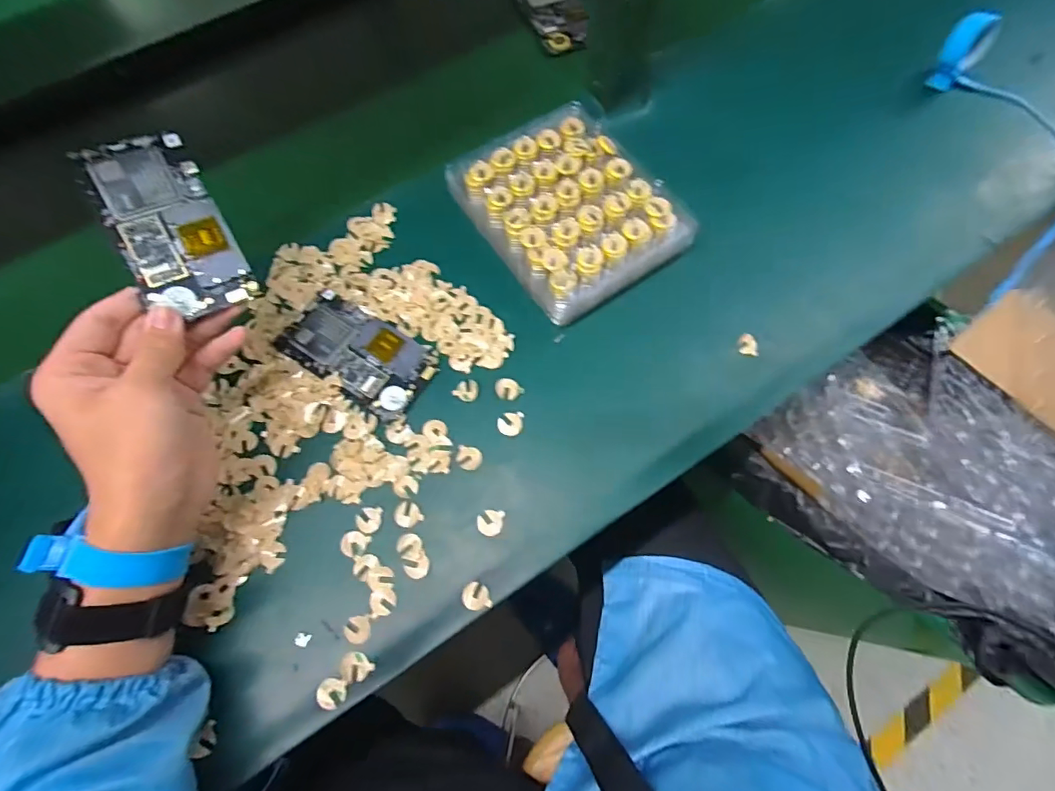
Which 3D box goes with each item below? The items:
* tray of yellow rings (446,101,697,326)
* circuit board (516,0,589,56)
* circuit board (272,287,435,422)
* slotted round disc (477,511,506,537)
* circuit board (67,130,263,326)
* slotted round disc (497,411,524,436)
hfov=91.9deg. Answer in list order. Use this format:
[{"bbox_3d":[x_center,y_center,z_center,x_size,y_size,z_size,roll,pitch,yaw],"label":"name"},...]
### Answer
[{"bbox_3d":[0.035,-0.168,0.446,0.151,0.035,0.179,-32,72,-10],"label":"tray of yellow rings"},{"bbox_3d":[0.031,-0.434,0.579,0.068,0.008,0.124,-16,68,-5],"label":"circuit board"},{"bbox_3d":[-0.137,-0.035,0.417,0.125,0.008,0.067,31,73,12],"label":"circuit board"},{"bbox_3d":[-0.027,0.092,0.368,0.019,0.004,0.019,0,70,1],"label":"slotted round disc"},{"bbox_3d":[-0.239,-0.114,0.341,0.062,0.008,0.125,-28,90,-21],"label":"circuit board"},{"bbox_3d":[-0.013,0.021,0.395,0.019,0.004,0.020,0,70,1],"label":"slotted round disc"}]

